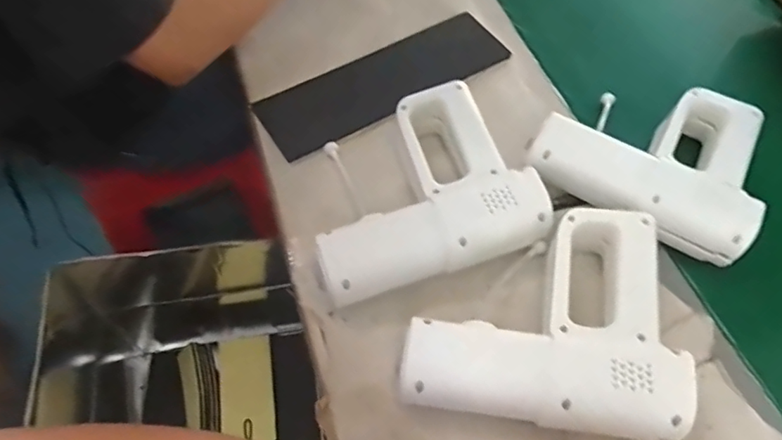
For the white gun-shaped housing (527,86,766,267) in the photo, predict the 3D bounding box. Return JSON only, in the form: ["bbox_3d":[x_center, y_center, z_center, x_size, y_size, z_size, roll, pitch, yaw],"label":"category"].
[{"bbox_3d":[0.267,-0.076,0.548,0.211,0.059,0.201,27,61,15],"label":"white gun-shaped housing"}]

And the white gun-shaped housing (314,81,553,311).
[{"bbox_3d":[0.016,-0.027,0.514,0.204,0.062,0.177,-18,60,-13],"label":"white gun-shaped housing"}]

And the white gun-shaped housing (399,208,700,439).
[{"bbox_3d":[0.123,0.074,0.449,0.204,0.061,0.182,9,57,4],"label":"white gun-shaped housing"}]

